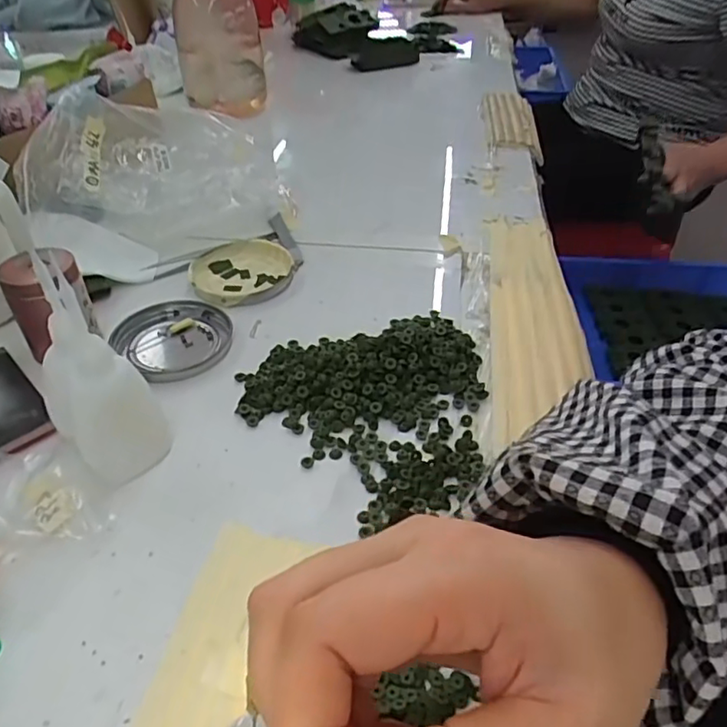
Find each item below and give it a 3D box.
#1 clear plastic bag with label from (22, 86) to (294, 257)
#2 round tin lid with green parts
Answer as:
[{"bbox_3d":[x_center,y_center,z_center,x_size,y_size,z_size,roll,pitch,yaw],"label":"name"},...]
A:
[{"bbox_3d":[-0.172,-0.166,0.518,0.211,0.089,0.115,-10,41,-13],"label":"clear plastic bag with label"},{"bbox_3d":[-0.097,-0.072,0.476,0.082,0.014,0.074,-24,46,-27],"label":"round tin lid with green parts"}]

